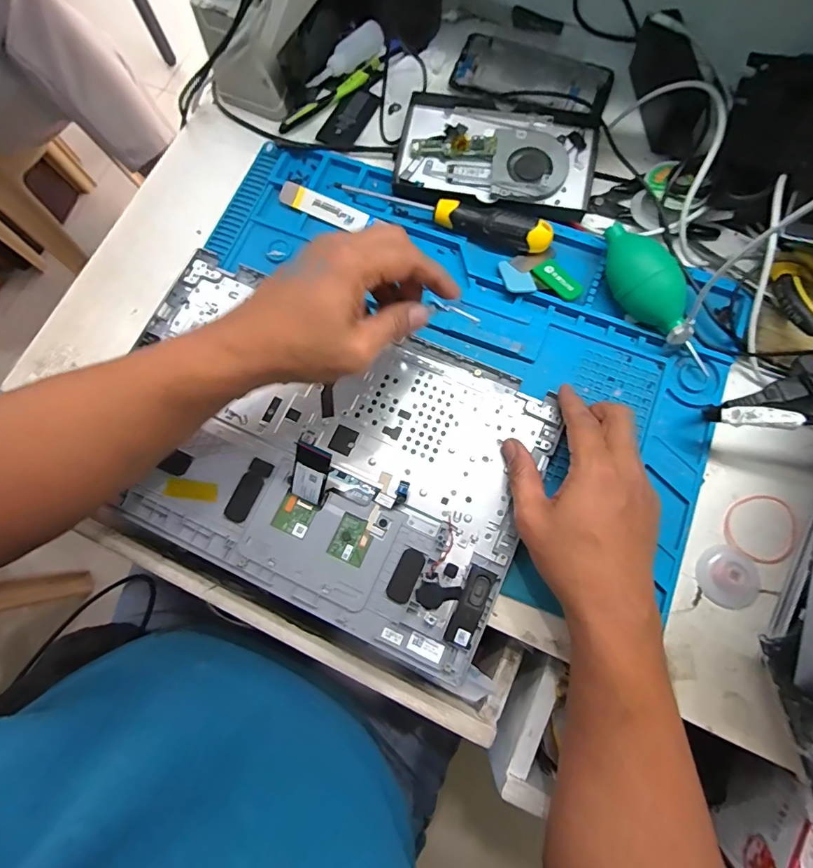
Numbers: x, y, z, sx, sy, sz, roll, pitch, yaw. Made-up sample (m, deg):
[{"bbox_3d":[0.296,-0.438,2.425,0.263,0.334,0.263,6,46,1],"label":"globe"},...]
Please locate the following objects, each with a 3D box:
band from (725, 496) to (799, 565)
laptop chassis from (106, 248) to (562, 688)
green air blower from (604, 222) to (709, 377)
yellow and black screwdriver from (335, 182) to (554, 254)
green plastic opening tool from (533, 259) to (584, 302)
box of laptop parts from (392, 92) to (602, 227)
[{"bbox_3d":[0.278,0.074,0.352,0.054,0.007,0.053,-6,76,0],"label":"band"},{"bbox_3d":[-0.076,0.006,0.366,0.355,0.022,0.234,24,78,7],"label":"laptop chassis"},{"bbox_3d":[0.203,-0.110,0.372,0.040,0.048,0.138,-25,76,-5],"label":"green air blower"},{"bbox_3d":[0.035,-0.204,0.413,0.197,0.023,0.027,21,77,7],"label":"yellow and black screwdriver"},{"bbox_3d":[0.137,-0.139,0.401,0.024,0.005,0.046,-34,68,-10],"label":"green plastic opening tool"},{"bbox_3d":[0.085,-0.258,0.425,0.180,0.026,0.118,10,76,4],"label":"box of laptop parts"}]

